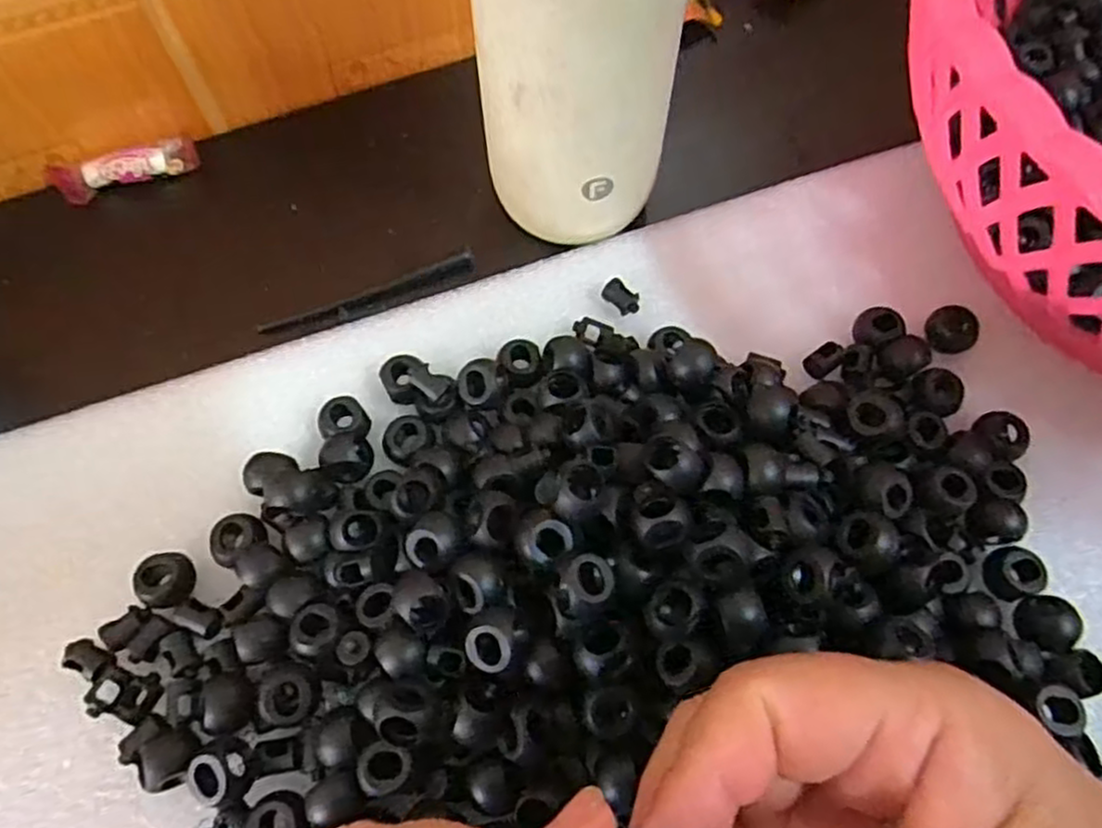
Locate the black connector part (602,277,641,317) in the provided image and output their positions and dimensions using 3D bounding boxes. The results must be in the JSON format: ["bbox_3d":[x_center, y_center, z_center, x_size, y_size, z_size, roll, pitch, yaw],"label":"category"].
[{"bbox_3d":[0.027,-0.044,0.285,0.014,0.007,0.010,40,72,15],"label":"black connector part"}]

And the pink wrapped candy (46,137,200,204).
[{"bbox_3d":[-0.184,-0.106,0.320,0.060,0.010,0.013,-16,68,-7],"label":"pink wrapped candy"}]

